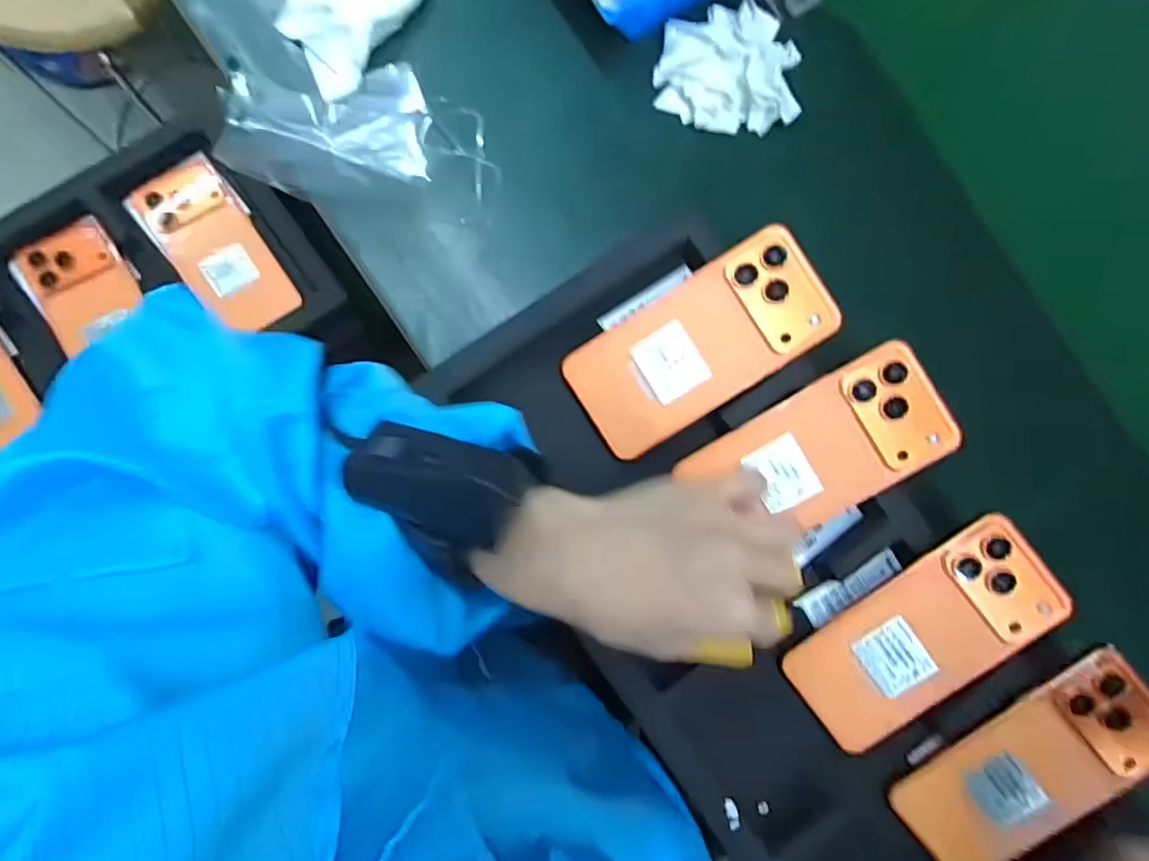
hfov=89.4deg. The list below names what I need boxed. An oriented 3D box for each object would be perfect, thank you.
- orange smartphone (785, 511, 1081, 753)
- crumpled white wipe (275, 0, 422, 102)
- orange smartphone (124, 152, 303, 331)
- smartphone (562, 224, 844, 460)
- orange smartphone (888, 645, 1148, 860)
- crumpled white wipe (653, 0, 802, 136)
[{"bbox_3d":[0.218,0.129,0.363,0.162,0.016,0.076,-40,82,9],"label":"orange smartphone"},{"bbox_3d":[-0.145,-0.285,0.387,0.099,0.022,0.096,-16,87,-9],"label":"crumpled white wipe"},{"bbox_3d":[-0.325,-0.168,0.529,0.080,0.017,0.174,-38,90,-9],"label":"orange smartphone"},{"bbox_3d":[0.078,-0.053,0.361,0.160,0.011,0.077,-33,89,6],"label":"smartphone"},{"bbox_3d":[0.280,0.206,0.353,0.161,0.009,0.071,-39,76,9],"label":"orange smartphone"},{"bbox_3d":[0.107,-0.256,0.407,0.095,0.026,0.083,-2,85,-8],"label":"crumpled white wipe"}]

